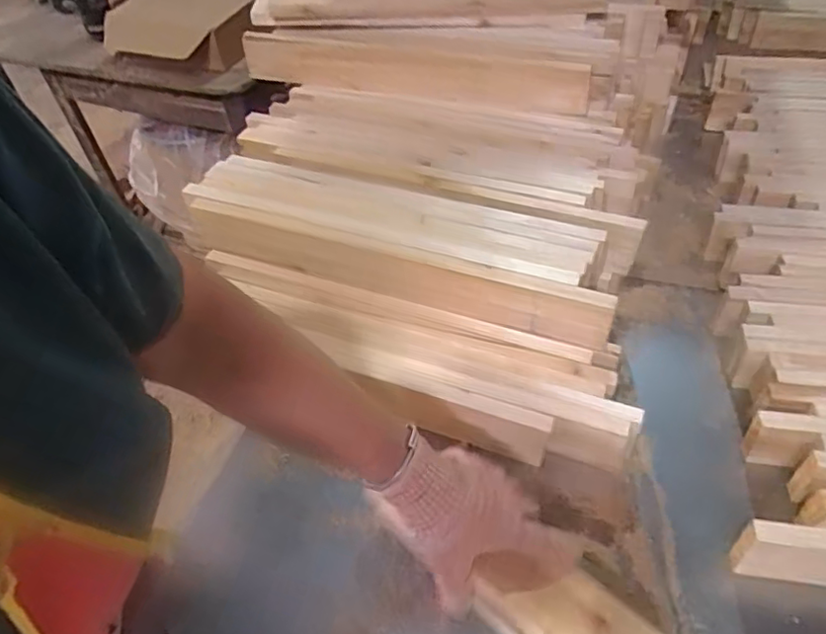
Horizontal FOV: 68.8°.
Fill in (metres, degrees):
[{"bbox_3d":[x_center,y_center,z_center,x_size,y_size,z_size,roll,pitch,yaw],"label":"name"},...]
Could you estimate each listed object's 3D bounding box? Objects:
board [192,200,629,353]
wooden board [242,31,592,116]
[{"bbox_3d":[-0.041,-0.056,0.699,0.521,0.070,0.017,16,50,18],"label":"board"},{"bbox_3d":[-0.016,-0.369,0.911,0.537,0.070,0.030,13,39,16],"label":"wooden board"}]

